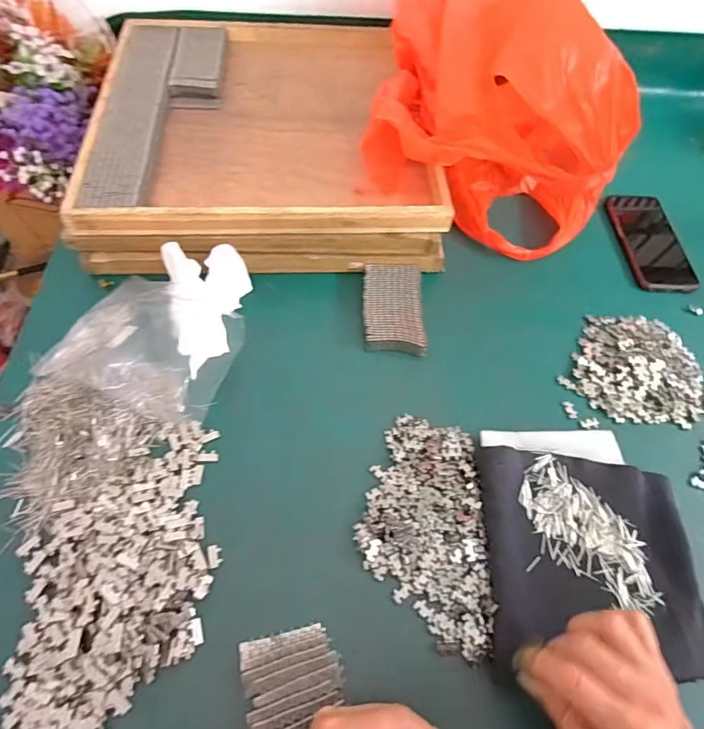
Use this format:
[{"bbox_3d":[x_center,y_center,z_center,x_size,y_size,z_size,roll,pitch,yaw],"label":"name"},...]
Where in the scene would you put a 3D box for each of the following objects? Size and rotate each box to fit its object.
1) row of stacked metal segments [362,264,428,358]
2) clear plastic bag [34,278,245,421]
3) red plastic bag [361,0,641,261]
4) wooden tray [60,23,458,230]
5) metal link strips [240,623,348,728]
[{"bbox_3d":[0.046,-0.064,0.520,0.065,0.016,0.113,3,60,-3],"label":"row of stacked metal segments"},{"bbox_3d":[-0.199,-0.029,0.466,0.169,0.033,0.137,18,61,6],"label":"clear plastic bag"},{"bbox_3d":[0.155,-0.288,0.534,0.320,0.236,0.254,28,62,11],"label":"red plastic bag"},{"bbox_3d":[-0.108,-0.311,0.576,0.381,0.029,0.391,-3,58,-7],"label":"wooden tray"},{"bbox_3d":[-0.042,0.236,0.342,0.069,0.013,0.072,-12,62,-11],"label":"metal link strips"}]

